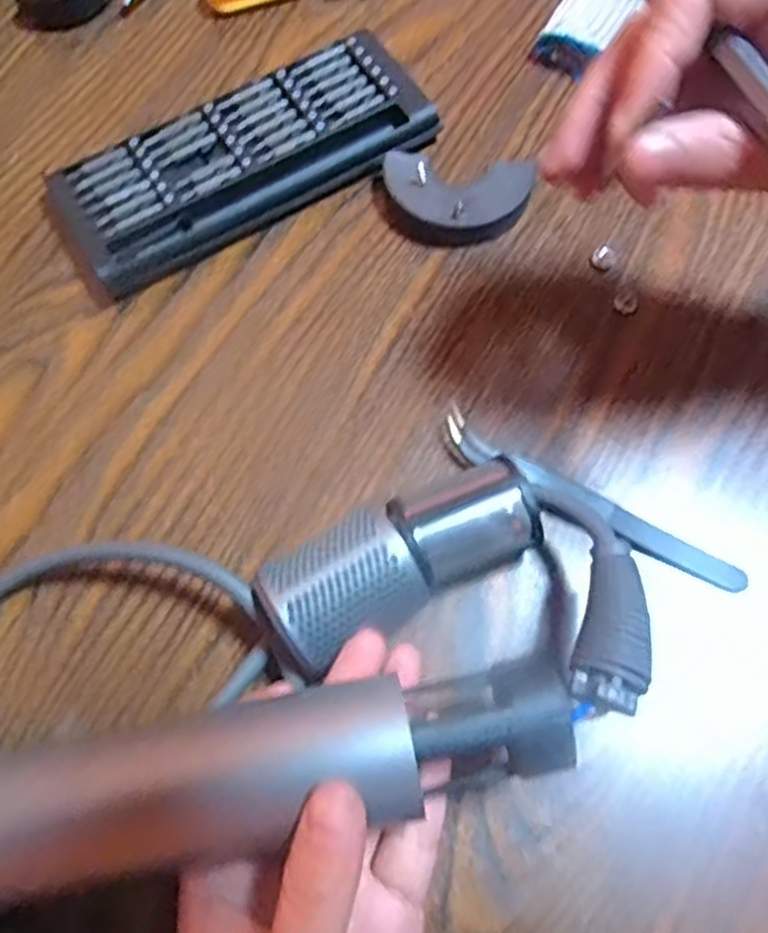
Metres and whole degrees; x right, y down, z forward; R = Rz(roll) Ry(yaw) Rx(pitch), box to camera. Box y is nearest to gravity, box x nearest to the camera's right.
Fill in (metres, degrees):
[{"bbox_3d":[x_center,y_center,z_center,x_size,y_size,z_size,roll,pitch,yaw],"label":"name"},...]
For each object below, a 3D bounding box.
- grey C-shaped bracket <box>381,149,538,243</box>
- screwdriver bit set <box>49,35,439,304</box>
[{"bbox_3d":[0.029,-0.108,0.314,0.059,0.017,0.034,7,71,2],"label":"grey C-shaped bracket"},{"bbox_3d":[-0.057,-0.129,0.322,0.152,0.015,0.059,-30,74,-10],"label":"screwdriver bit set"}]

